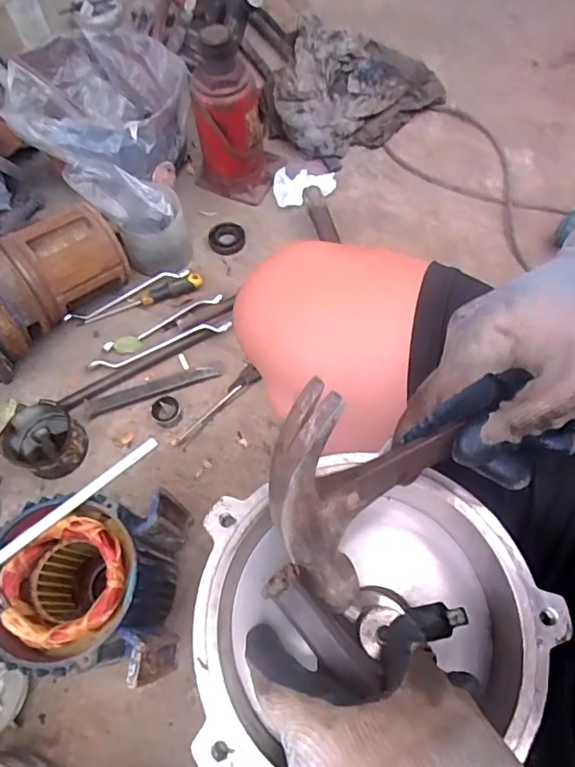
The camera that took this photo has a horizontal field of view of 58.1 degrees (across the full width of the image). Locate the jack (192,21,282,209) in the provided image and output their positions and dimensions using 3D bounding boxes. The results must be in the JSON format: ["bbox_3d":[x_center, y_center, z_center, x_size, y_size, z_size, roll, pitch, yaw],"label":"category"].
[{"bbox_3d":[-0.103,-0.489,0.986,0.153,0.301,0.126,7,64,5],"label":"jack"}]

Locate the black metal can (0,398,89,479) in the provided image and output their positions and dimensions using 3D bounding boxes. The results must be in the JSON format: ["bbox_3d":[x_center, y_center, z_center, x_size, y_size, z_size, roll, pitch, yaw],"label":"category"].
[{"bbox_3d":[-0.372,0.084,0.798,0.102,0.079,0.101,-1,63,1],"label":"black metal can"}]

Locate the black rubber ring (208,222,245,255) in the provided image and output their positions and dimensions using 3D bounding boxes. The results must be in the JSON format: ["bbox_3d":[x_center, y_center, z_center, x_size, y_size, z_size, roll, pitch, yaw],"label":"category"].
[{"bbox_3d":[-0.119,-0.283,1.014,0.071,0.022,0.075,-1,63,1],"label":"black rubber ring"}]

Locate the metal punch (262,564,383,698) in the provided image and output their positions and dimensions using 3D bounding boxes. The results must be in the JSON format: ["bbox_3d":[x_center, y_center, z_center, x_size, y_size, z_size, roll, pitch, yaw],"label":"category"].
[{"bbox_3d":[0.018,0.127,0.269,0.022,0.019,0.070,-42,76,-18],"label":"metal punch"}]

